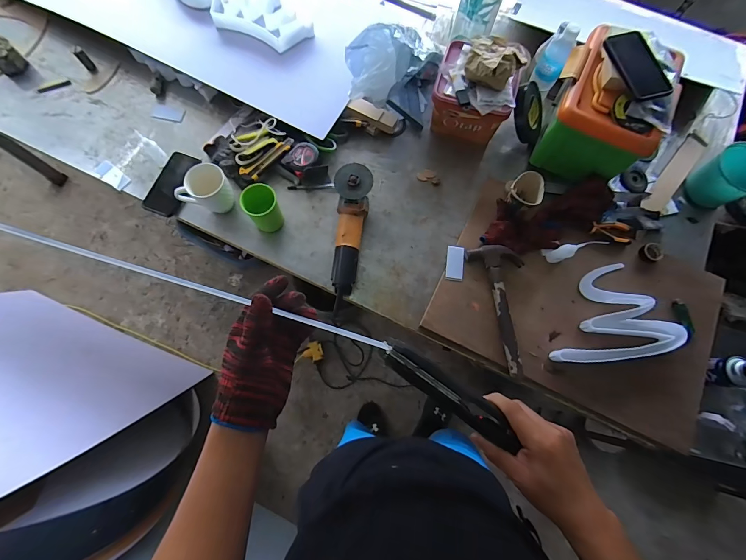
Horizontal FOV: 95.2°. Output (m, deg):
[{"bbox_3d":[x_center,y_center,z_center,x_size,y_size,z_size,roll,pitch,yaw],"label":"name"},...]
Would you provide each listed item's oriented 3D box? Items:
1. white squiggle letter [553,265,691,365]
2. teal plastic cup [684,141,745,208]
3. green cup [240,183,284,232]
[{"bbox_3d":[0.506,0.070,0.745,0.282,0.045,0.206,-8,76,-3],"label":"white squiggle letter"},{"bbox_3d":[0.835,-0.239,0.816,0.122,0.123,0.115,0,76,-1],"label":"teal plastic cup"},{"bbox_3d":[-0.248,-0.162,0.773,0.070,0.105,0.074,0,76,-1],"label":"green cup"}]

